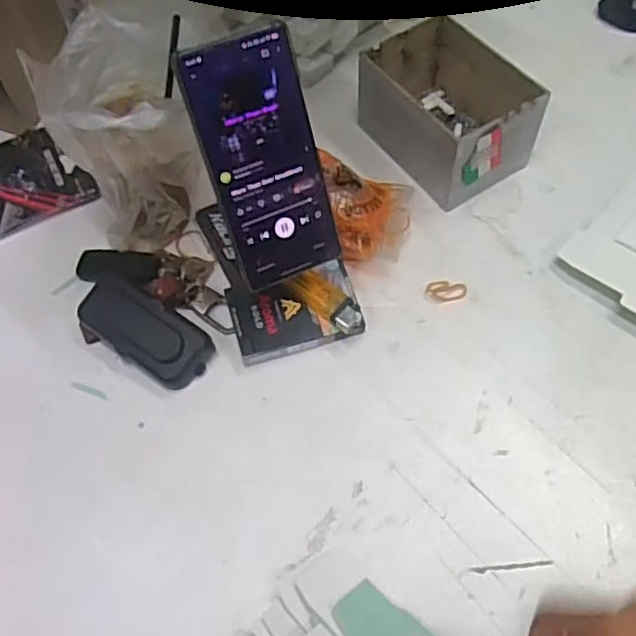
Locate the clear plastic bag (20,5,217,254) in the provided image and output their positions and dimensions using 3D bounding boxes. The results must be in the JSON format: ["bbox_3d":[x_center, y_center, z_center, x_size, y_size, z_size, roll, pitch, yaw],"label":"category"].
[{"bbox_3d":[-0.138,-0.120,0.483,0.083,0.153,0.127,-25,60,-11],"label":"clear plastic bag"}]

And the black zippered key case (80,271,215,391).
[{"bbox_3d":[-0.133,0.010,0.502,0.106,0.034,0.046,30,65,20],"label":"black zippered key case"}]

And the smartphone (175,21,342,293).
[{"bbox_3d":[-0.033,-0.096,0.438,0.076,0.174,0.005,-27,31,-13],"label":"smartphone"}]

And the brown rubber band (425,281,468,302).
[{"bbox_3d":[0.103,-0.022,0.524,0.031,0.004,0.019,12,60,11],"label":"brown rubber band"}]

